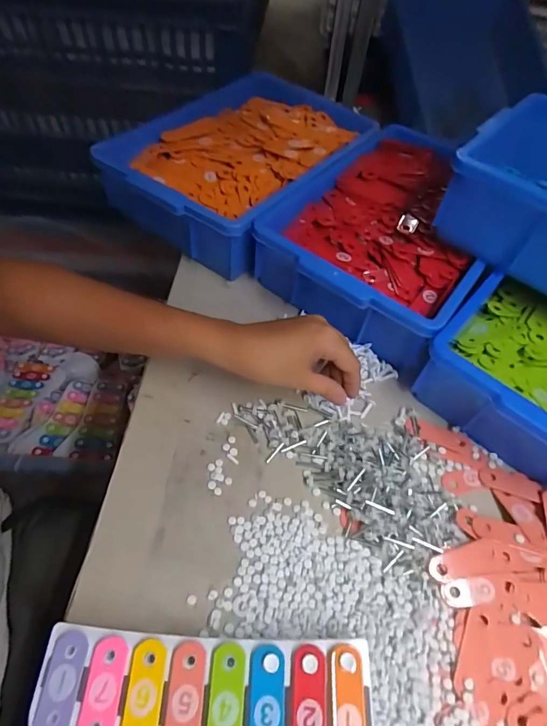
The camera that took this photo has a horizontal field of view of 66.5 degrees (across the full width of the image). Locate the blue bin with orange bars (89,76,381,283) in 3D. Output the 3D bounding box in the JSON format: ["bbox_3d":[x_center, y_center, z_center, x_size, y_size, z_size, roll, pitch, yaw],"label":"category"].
[{"bbox_3d":[-0.045,-0.295,0.609,0.247,0.091,0.353,31,59,16],"label":"blue bin with orange bars"}]

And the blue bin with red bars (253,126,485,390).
[{"bbox_3d":[0.157,-0.175,0.557,0.238,0.094,0.352,31,58,16],"label":"blue bin with red bars"}]

